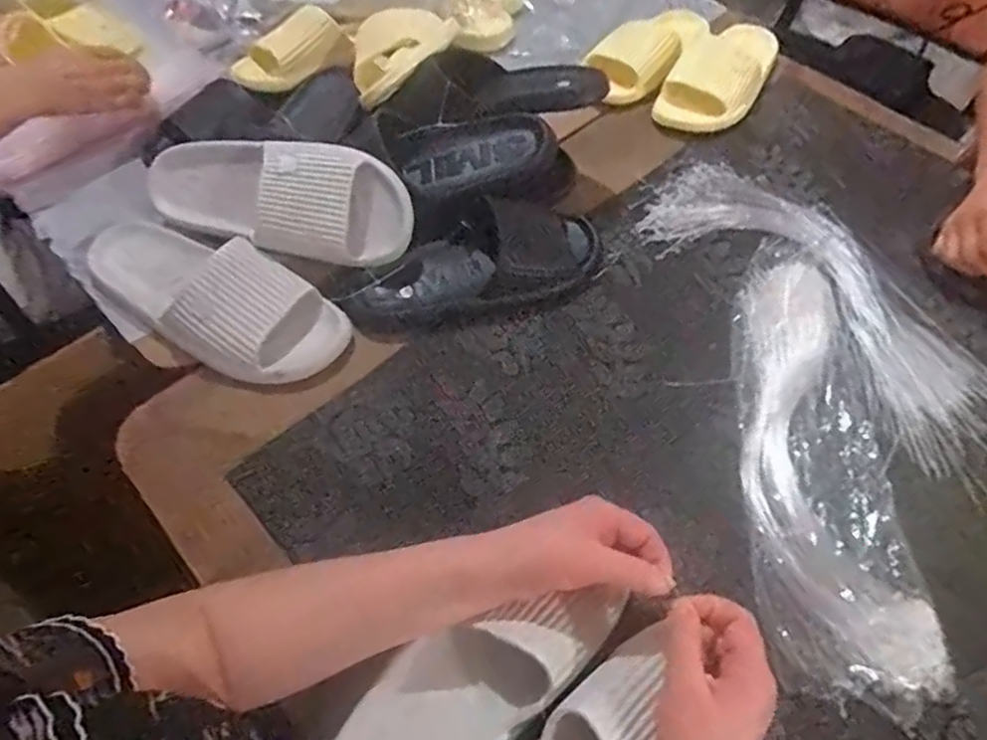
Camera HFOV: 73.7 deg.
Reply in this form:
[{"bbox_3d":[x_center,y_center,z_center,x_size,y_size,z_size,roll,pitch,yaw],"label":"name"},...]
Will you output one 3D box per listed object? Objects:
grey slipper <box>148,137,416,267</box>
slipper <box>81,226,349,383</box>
[{"bbox_3d":[-0.223,-0.173,0.664,0.292,0.087,0.111,7,100,3],"label":"grey slipper"},{"bbox_3d":[-0.286,-0.082,0.646,0.286,0.075,0.113,27,60,17],"label":"slipper"}]

